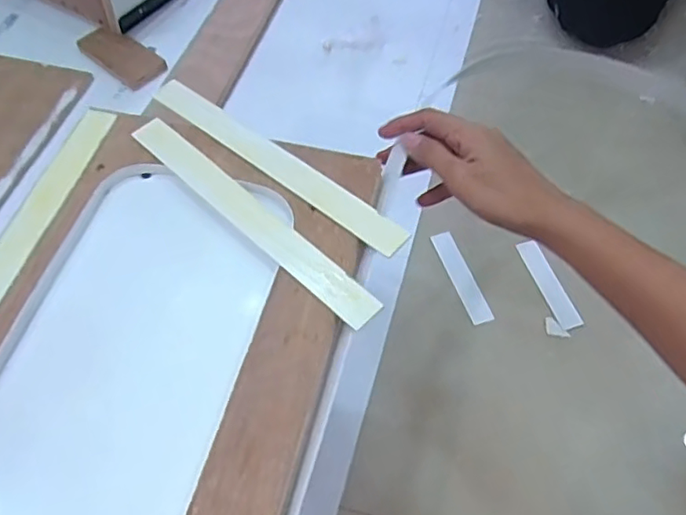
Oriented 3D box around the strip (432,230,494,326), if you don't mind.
[{"bbox_3d":[0.142,0.022,0.718,0.027,0.005,0.127,-15,59,-9],"label":"strip"}]

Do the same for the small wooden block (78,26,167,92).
[{"bbox_3d":[-0.341,-0.311,0.913,0.154,0.014,0.065,36,65,20],"label":"small wooden block"}]

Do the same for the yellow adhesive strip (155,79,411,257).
[{"bbox_3d":[-0.051,-0.073,0.448,0.236,0.006,0.027,35,65,21],"label":"yellow adhesive strip"}]

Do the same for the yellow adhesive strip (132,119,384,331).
[{"bbox_3d":[-0.068,-0.033,0.419,0.235,0.005,0.025,40,66,22],"label":"yellow adhesive strip"}]

